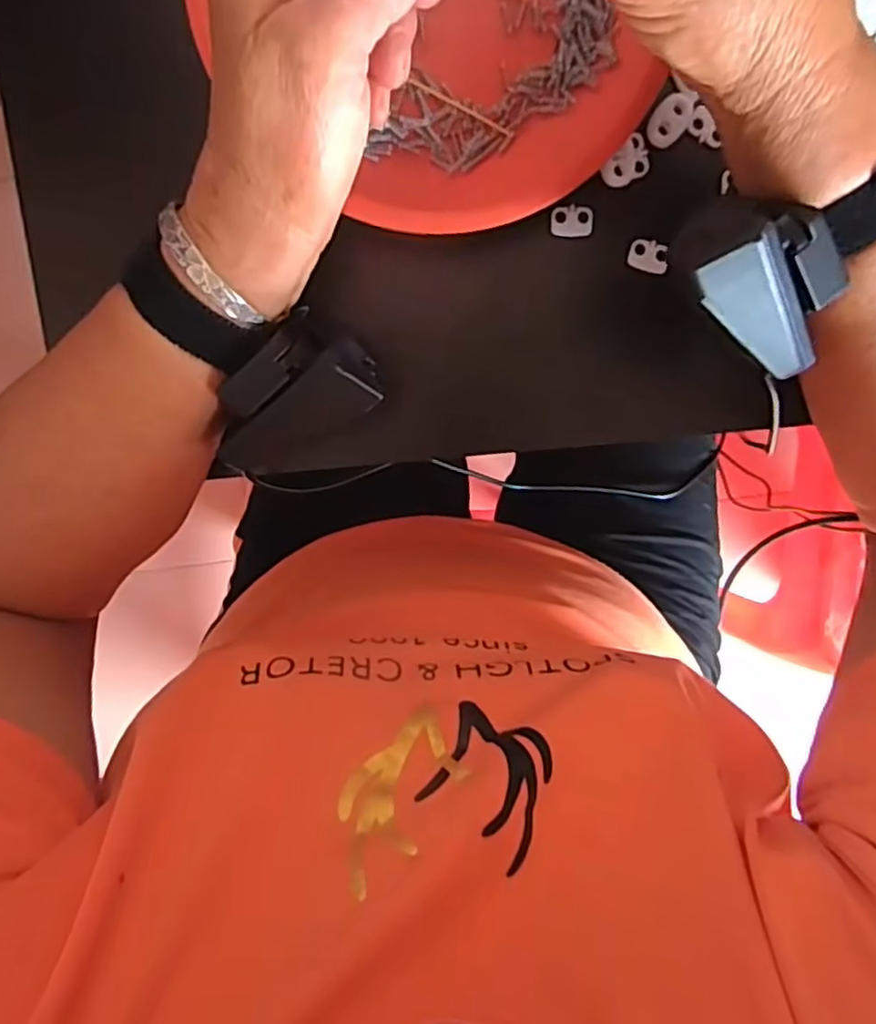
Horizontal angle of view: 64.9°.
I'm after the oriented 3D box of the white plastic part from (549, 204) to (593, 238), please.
[{"bbox_3d":[0.060,-0.131,0.310,0.019,0.004,0.013,7,99,-2],"label":"white plastic part"}]

